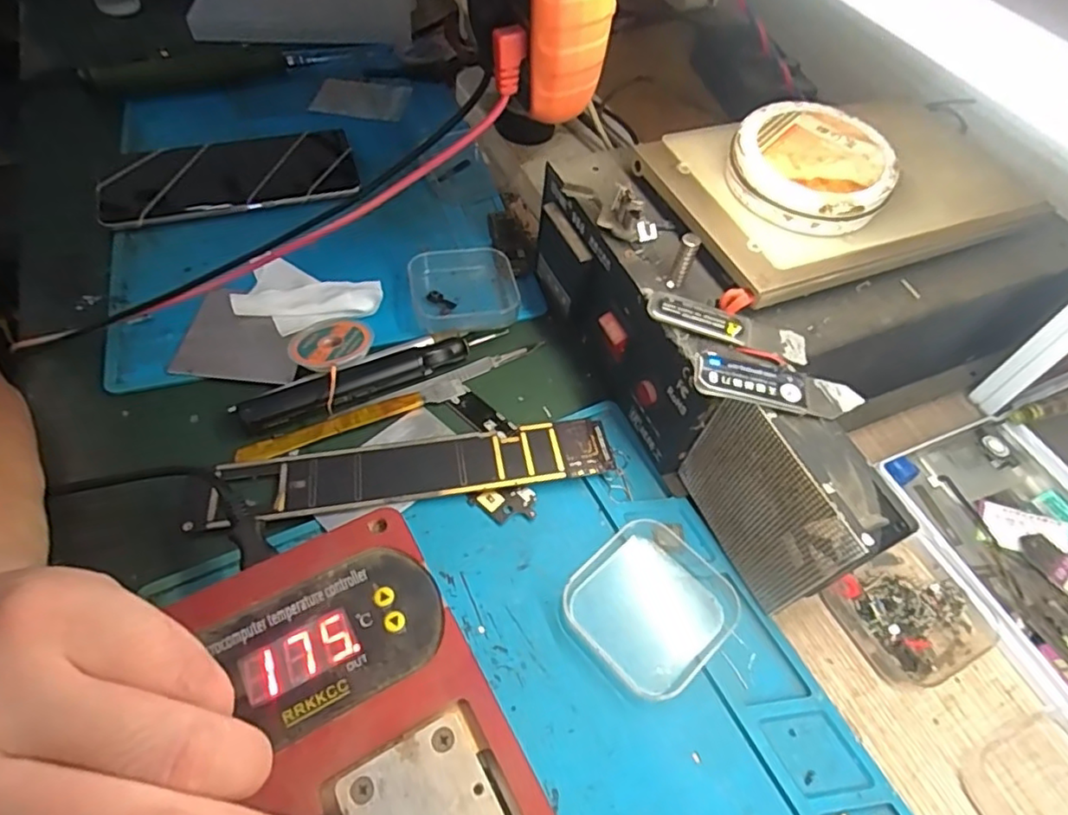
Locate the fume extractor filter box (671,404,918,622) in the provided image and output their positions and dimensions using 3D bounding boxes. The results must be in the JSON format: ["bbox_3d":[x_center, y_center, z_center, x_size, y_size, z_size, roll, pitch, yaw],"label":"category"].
[{"bbox_3d":[0.106,0.040,0.264,0.029,0.083,0.081,-18,59,-17],"label":"fume extractor filter box"}]

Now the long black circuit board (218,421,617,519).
[{"bbox_3d":[-0.055,0.030,0.304,0.186,0.008,0.034,-6,56,-10],"label":"long black circuit board"}]

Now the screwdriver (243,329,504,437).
[{"bbox_3d":[-0.085,-0.017,0.330,0.142,0.017,0.016,-23,60,-20],"label":"screwdriver"}]

